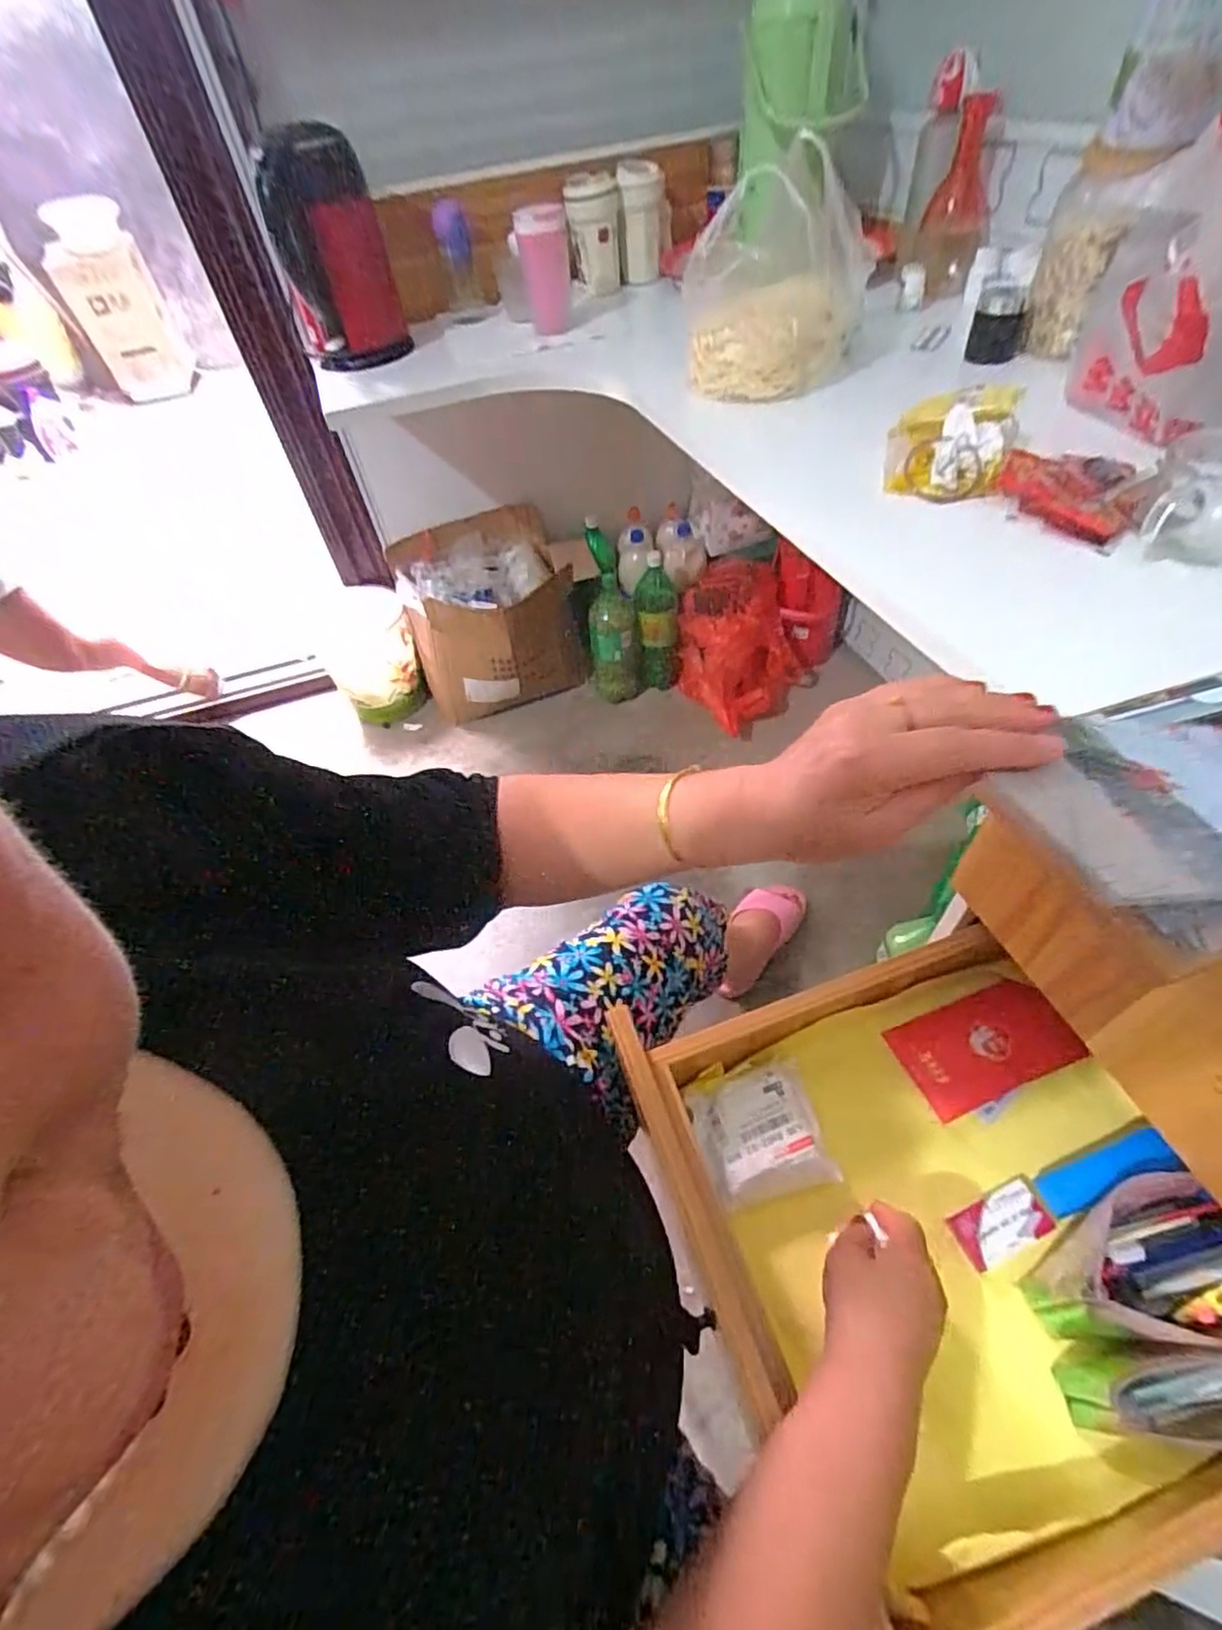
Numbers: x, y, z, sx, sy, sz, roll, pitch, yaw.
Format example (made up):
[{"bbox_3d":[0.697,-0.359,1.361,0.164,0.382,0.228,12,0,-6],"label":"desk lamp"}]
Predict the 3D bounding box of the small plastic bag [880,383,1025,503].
[{"bbox_3d":[0.325,-0.358,0.625,0.112,0.061,0.109,16,54,19],"label":"small plastic bag"}]

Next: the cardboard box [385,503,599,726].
[{"bbox_3d":[-0.239,-0.447,1.496,0.436,0.348,0.281,-15,50,-6],"label":"cardboard box"}]

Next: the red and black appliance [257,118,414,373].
[{"bbox_3d":[-0.422,-0.848,0.986,0.157,0.257,0.130,-16,50,-7],"label":"red and black appliance"}]

